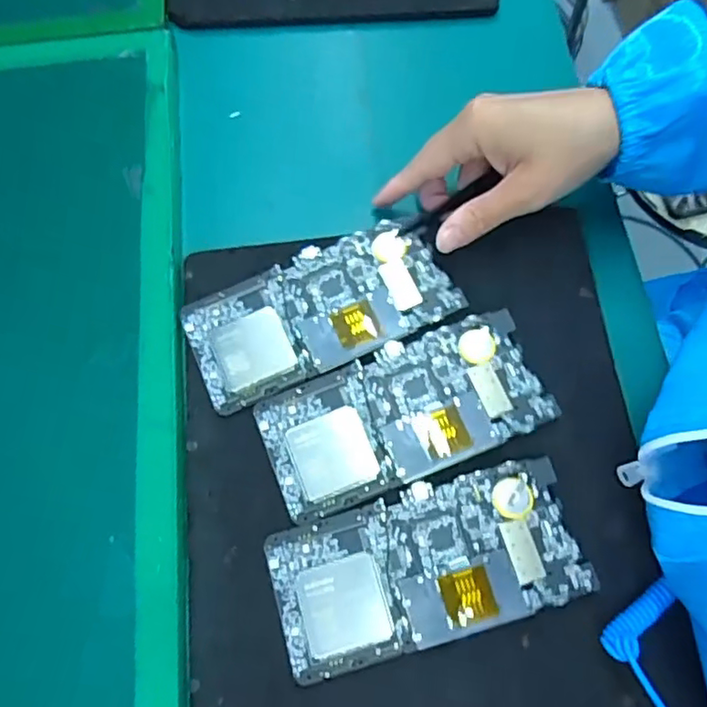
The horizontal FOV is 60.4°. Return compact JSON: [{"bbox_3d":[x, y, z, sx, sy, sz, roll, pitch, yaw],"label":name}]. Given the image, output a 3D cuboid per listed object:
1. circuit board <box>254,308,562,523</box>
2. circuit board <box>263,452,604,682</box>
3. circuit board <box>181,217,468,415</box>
[{"bbox_3d":[0.027,0.031,0.336,0.152,0.004,0.073,-19,72,-6],"label":"circuit board"},{"bbox_3d":[0.036,0.107,0.309,0.152,0.011,0.074,-14,71,-5],"label":"circuit board"},{"bbox_3d":[-0.020,-0.026,0.357,0.152,0.005,0.072,-23,72,-5],"label":"circuit board"}]

